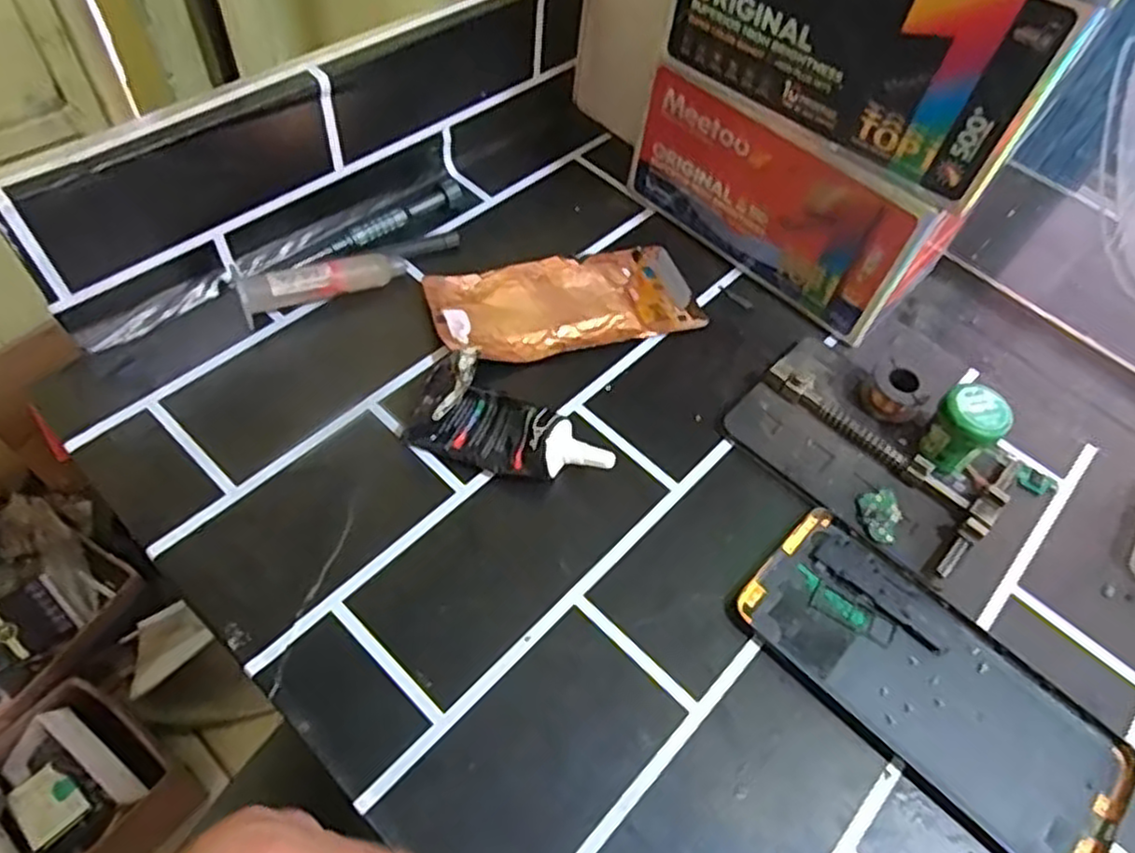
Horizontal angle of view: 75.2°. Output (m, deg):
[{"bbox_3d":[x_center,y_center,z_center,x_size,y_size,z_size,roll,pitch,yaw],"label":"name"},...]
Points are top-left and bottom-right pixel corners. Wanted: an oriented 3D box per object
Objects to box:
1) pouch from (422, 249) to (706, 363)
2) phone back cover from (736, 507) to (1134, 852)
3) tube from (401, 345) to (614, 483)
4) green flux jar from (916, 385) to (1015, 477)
[{"bbox_3d":[0.000,-0.072,0.414,0.147,0.014,0.068,-11,59,-14],"label":"pouch"},{"bbox_3d":[0.155,0.108,0.315,0.160,0.004,0.073,41,61,19],"label":"phone back cover"},{"bbox_3d":[-0.025,-0.001,0.352,0.095,0.030,0.044,17,56,5],"label":"tube"},{"bbox_3d":[0.192,0.002,0.361,0.031,0.037,0.029,3,56,-5],"label":"green flux jar"}]

